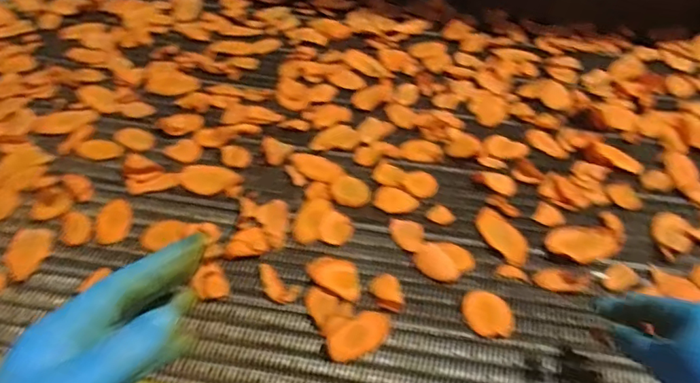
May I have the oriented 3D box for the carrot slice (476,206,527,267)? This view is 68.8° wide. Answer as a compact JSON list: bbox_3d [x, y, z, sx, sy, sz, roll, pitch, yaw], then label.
[{"bbox_3d":[0.172,0.051,0.581,0.039,0.008,0.080,-21,52,-22],"label":"carrot slice"}]

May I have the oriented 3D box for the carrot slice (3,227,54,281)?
[{"bbox_3d":[-0.336,0.062,0.533,0.042,0.008,0.071,-1,47,-5],"label":"carrot slice"}]

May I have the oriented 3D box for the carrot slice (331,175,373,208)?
[{"bbox_3d":[0.001,-0.001,0.616,0.047,0.004,0.050,8,47,3],"label":"carrot slice"}]

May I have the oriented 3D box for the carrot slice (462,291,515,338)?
[{"bbox_3d":[0.138,0.124,0.511,0.051,0.012,0.043,19,67,21],"label":"carrot slice"}]

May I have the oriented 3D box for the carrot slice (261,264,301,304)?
[{"bbox_3d":[-0.076,0.095,0.522,0.050,0.007,0.027,28,51,21],"label":"carrot slice"}]

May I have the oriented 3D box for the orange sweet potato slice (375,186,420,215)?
[{"bbox_3d":[0.053,0.012,0.606,0.050,0.004,0.041,24,50,17],"label":"orange sweet potato slice"}]

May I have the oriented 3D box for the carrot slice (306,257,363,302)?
[{"bbox_3d":[-0.014,0.085,0.533,0.063,0.009,0.039,22,49,15],"label":"carrot slice"}]

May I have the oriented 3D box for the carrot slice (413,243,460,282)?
[{"bbox_3d":[0.093,0.076,0.547,0.050,0.006,0.032,36,54,26],"label":"carrot slice"}]

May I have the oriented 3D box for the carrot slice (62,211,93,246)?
[{"bbox_3d":[-0.298,0.040,0.559,0.030,0.009,0.043,-10,49,-14],"label":"carrot slice"}]

